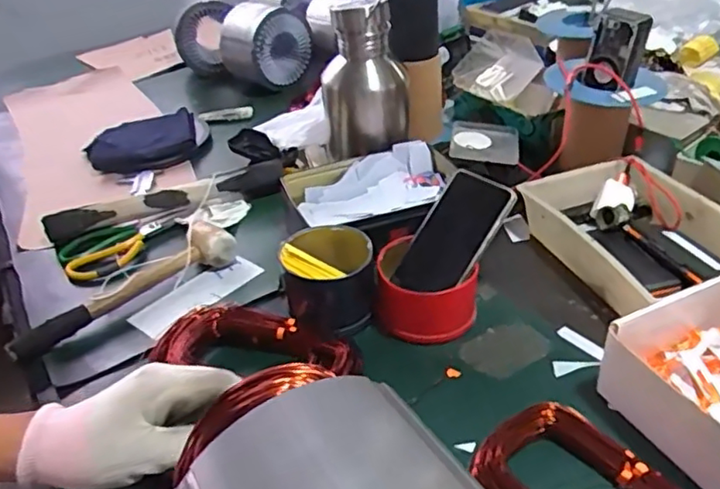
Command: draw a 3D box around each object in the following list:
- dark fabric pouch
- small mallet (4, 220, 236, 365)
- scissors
[{"bbox_3d":[-0.369,-0.183,1.040,0.169,0.033,0.192,-11,36,-6],"label":"dark fabric pouch"},{"bbox_3d":[-0.264,0.048,0.681,0.255,0.037,0.053,-31,42,-30],"label":"small mallet"},{"bbox_3d":[-0.300,-0.007,0.786,0.165,0.013,0.092,-26,40,-25],"label":"scissors"}]

